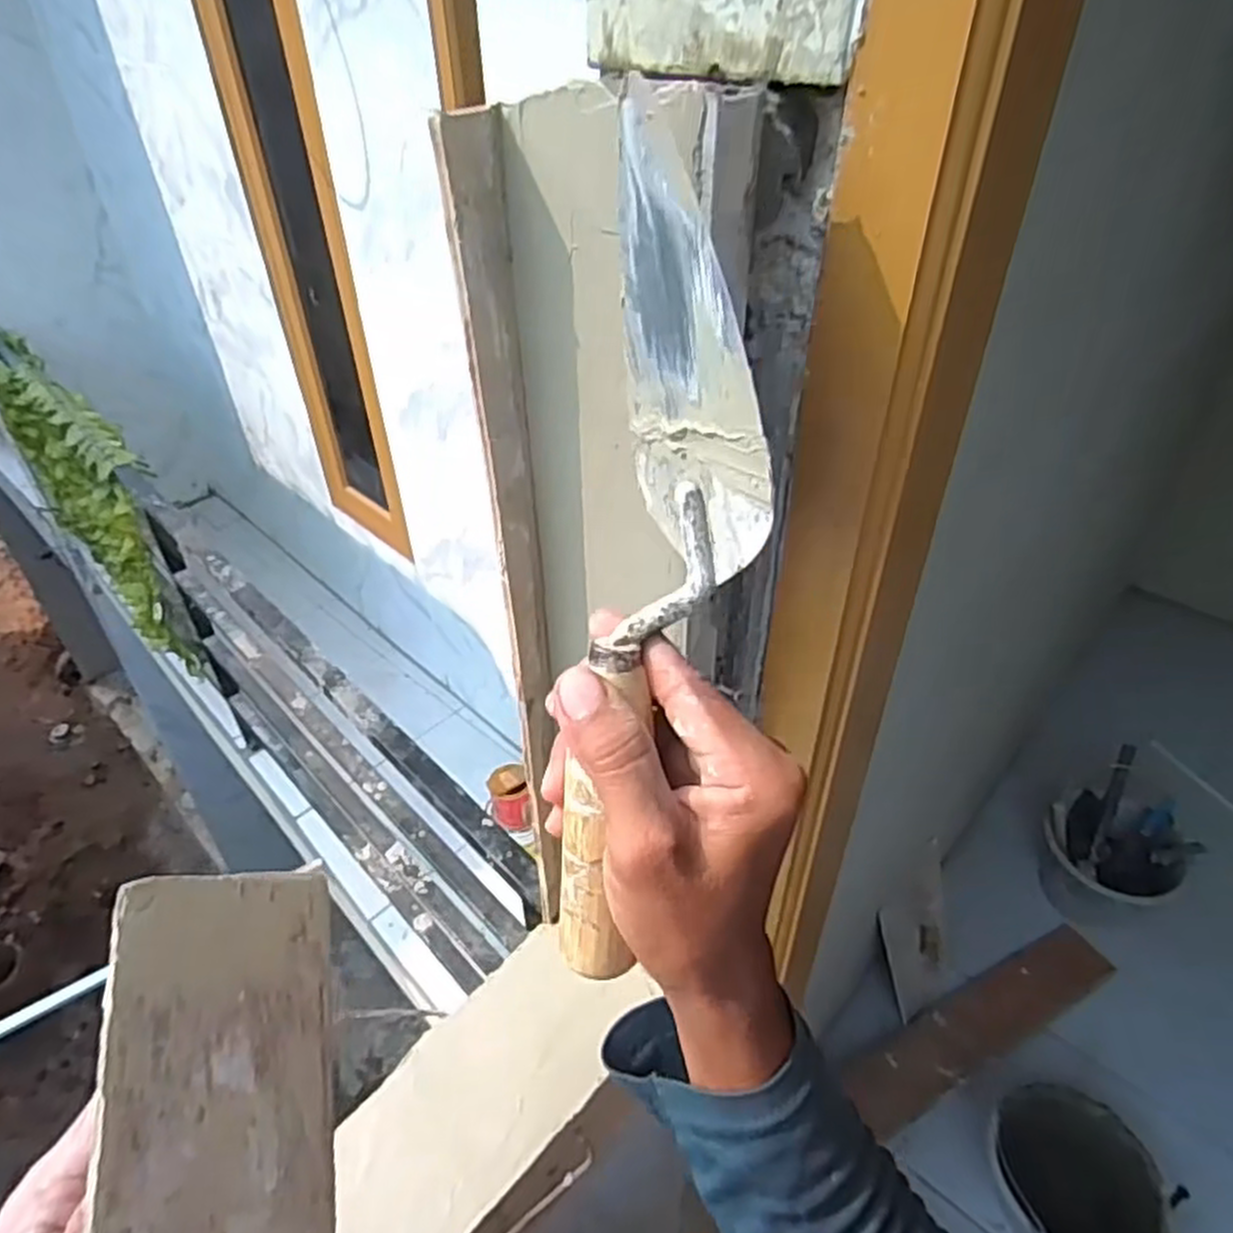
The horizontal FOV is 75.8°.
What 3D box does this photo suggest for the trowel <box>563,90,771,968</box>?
[{"bbox_3d":[0.019,-0.002,0.293,0.066,0.320,0.074,9,12,11],"label":"trowel"}]

